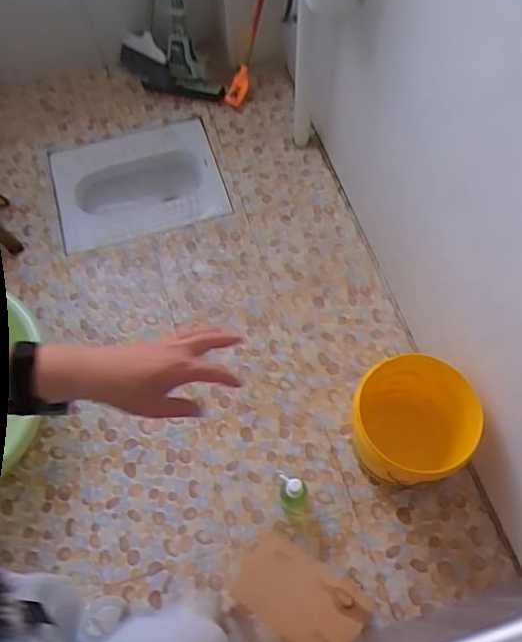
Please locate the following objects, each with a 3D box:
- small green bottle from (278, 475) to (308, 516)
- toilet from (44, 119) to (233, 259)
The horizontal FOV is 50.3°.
[{"bbox_3d":[0.077,0.385,1.255,0.074,0.172,0.076,1,70,-2],"label":"small green bottle"},{"bbox_3d":[-0.379,-0.406,1.696,0.497,0.135,0.316,-18,72,-9],"label":"toilet"}]

